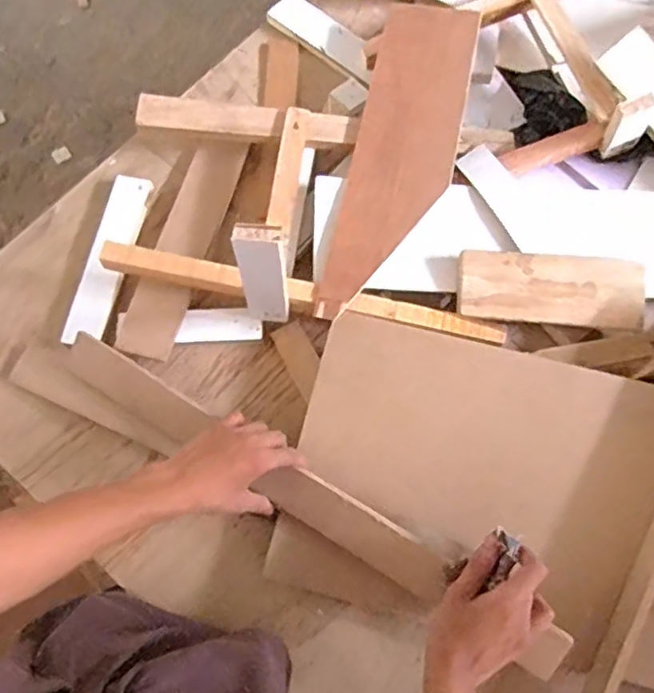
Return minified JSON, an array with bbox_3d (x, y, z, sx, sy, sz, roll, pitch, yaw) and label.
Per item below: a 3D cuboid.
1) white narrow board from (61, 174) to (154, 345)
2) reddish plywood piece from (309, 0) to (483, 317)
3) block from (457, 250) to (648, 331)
[{"bbox_3d":[-0.278,-0.115,0.798,0.050,0.021,0.238,16,71,-11],"label":"white narrow board"},{"bbox_3d":[0.099,-0.248,0.795,0.122,0.017,0.469,13,72,6],"label":"reddish plywood piece"},{"bbox_3d":[0.269,-0.069,0.752,0.219,0.026,0.082,5,71,3],"label":"block"}]

